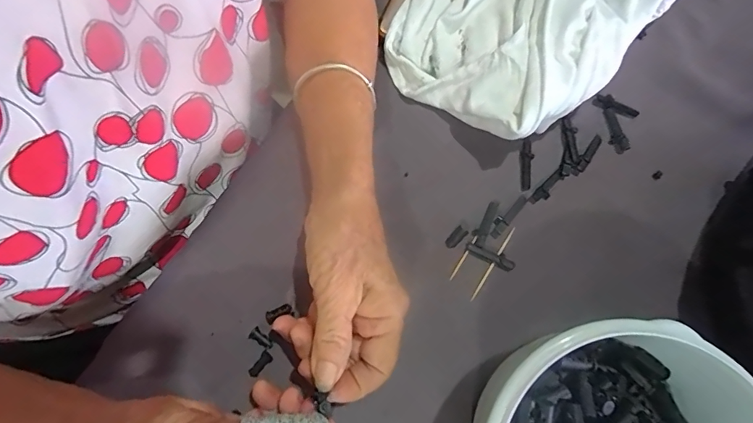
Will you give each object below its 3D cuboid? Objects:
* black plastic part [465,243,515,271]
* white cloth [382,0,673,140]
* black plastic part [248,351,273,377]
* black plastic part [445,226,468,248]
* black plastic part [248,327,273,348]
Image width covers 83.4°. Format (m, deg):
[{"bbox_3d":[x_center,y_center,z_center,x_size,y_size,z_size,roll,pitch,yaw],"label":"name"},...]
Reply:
[{"bbox_3d":[0.081,0.032,0.301,0.036,0.004,0.008,26,79,6],"label":"black plastic part"},{"bbox_3d":[0.094,-0.175,0.319,0.208,0.058,0.206,40,81,8],"label":"white cloth"},{"bbox_3d":[-0.079,0.103,0.284,0.008,0.004,0.018,41,81,8],"label":"black plastic part"},{"bbox_3d":[0.057,0.019,0.305,0.009,0.004,0.018,43,81,9],"label":"black plastic part"},{"bbox_3d":[-0.078,0.087,0.288,0.017,0.005,0.009,34,80,7],"label":"black plastic part"}]

